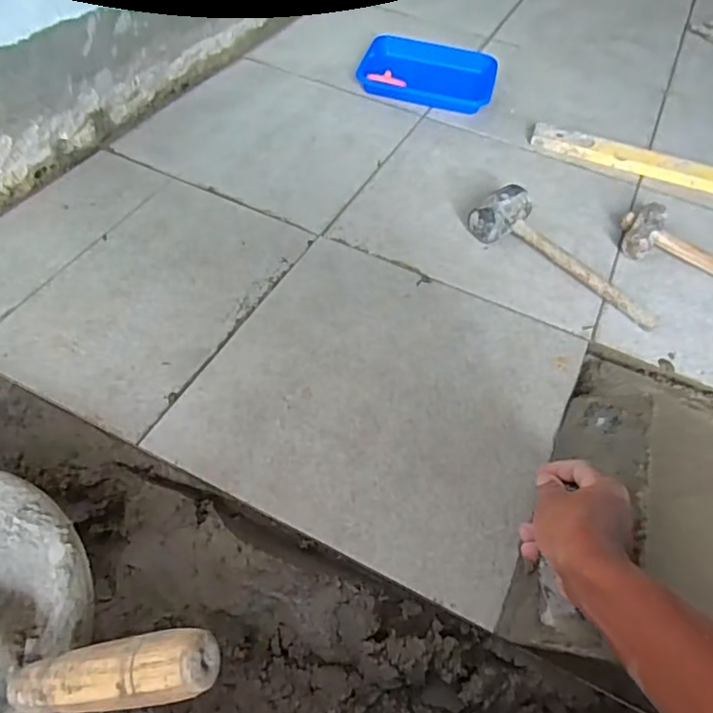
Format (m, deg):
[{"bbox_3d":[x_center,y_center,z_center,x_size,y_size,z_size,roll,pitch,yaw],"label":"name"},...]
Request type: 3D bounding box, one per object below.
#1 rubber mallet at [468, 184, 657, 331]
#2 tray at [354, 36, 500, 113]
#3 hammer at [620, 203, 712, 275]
[{"bbox_3d":[0.284,-0.132,0.799,0.095,0.062,0.282,-28,59,-24],"label":"rubber mallet"},{"bbox_3d":[0.143,-0.563,1.142,0.255,0.037,0.199,13,52,6],"label":"tray"},{"bbox_3d":[0.531,-0.142,0.845,0.285,0.041,0.100,27,55,17],"label":"hammer"}]

